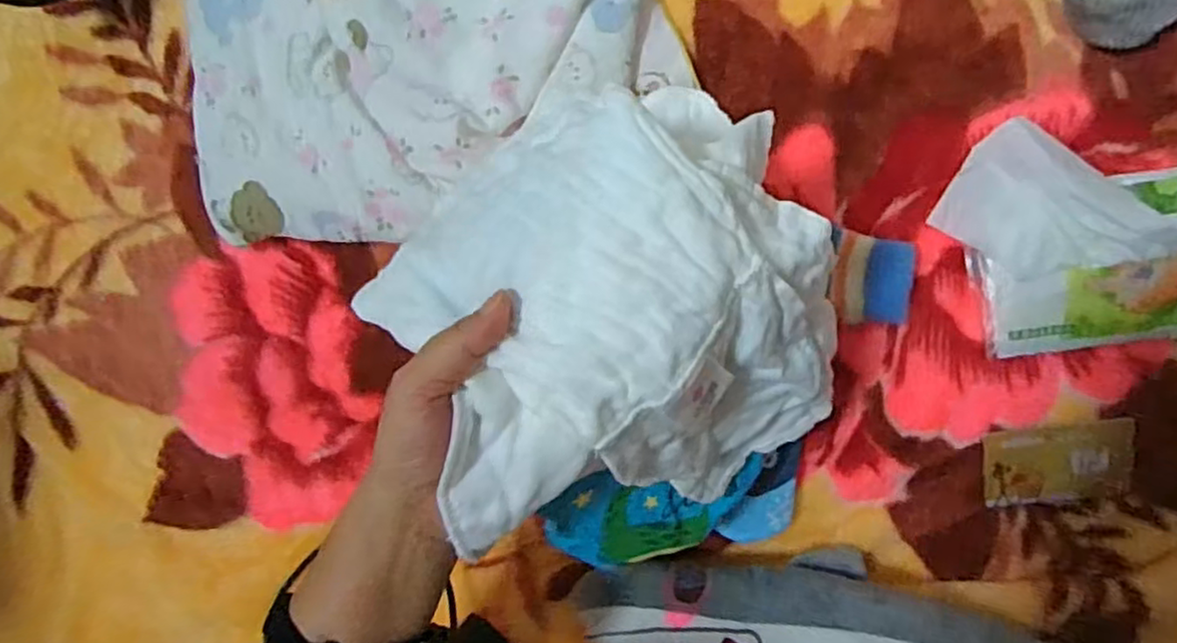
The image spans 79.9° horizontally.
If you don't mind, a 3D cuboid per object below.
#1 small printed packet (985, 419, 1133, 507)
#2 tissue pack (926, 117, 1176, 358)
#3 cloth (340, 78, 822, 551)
[{"bbox_3d":[0.298,0.091,0.447,0.087,0.004,0.052,-8,102,6],"label":"small printed packet"},{"bbox_3d":[0.303,-0.050,0.416,0.160,0.035,0.135,-6,94,8],"label":"tissue pack"},{"bbox_3d":[0.017,0.000,0.339,0.192,0.114,0.203,-28,90,9],"label":"cloth"}]

